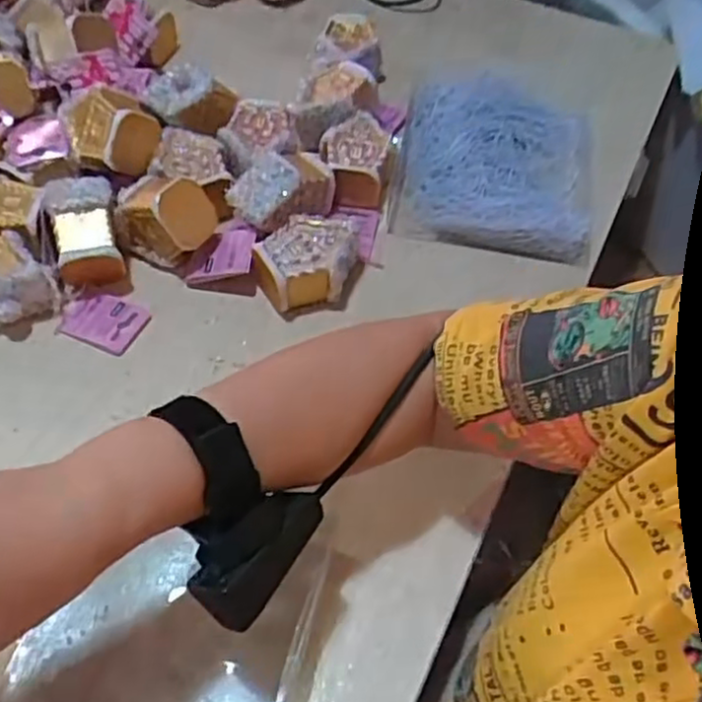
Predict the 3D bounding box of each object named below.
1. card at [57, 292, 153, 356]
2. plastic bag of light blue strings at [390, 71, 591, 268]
[{"bbox_3d":[-0.194,-0.023,0.564,0.064,0.007,0.046,20,65,10],"label":"card"},{"bbox_3d":[0.136,-0.183,0.678,0.172,0.034,0.226,9,54,4],"label":"plastic bag of light blue strings"}]

